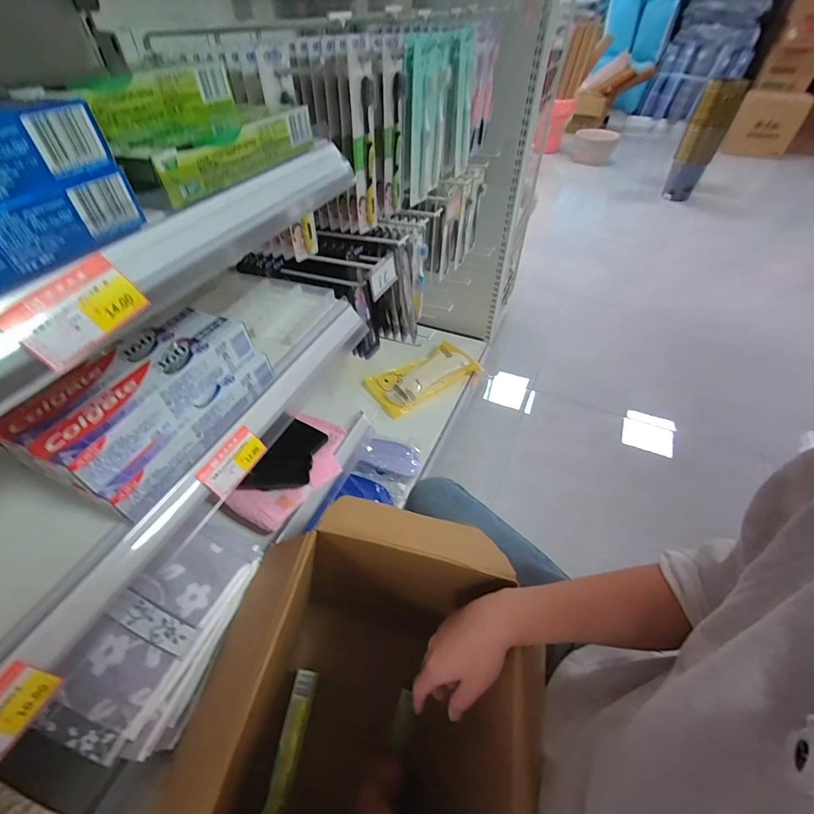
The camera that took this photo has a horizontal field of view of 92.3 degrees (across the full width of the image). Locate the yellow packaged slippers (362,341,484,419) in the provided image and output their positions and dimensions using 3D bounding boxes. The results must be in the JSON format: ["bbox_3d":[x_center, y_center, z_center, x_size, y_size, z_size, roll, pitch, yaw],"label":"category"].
[{"bbox_3d":[0.048,-0.111,1.433,0.384,0.099,0.211,-25,51,-24],"label":"yellow packaged slippers"}]

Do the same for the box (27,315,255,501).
[{"bbox_3d":[-0.227,-0.015,0.361,0.056,0.038,0.197,16,47,15],"label":"box"}]

